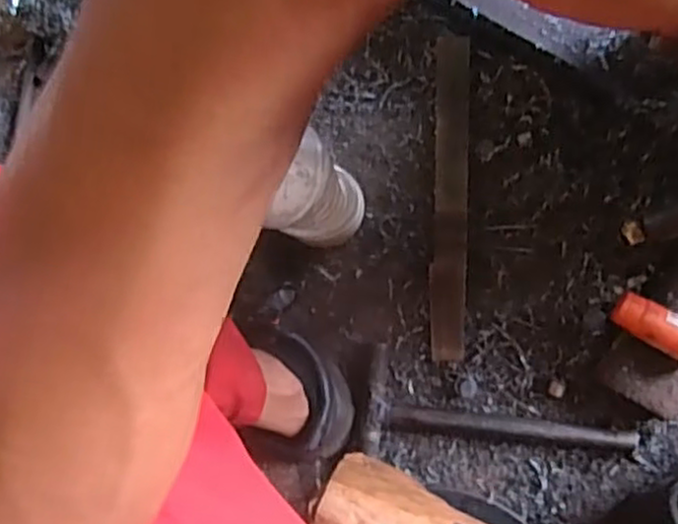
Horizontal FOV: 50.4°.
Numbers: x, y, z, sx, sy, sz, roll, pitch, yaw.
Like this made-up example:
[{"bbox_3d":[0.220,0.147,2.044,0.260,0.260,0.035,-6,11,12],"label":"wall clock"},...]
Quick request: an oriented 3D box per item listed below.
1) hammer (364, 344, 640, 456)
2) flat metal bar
[{"bbox_3d":[0.155,0.150,0.705,0.255,0.029,0.102,6,89,7],"label":"hammer"},{"bbox_3d":[0.111,-0.061,0.718,0.034,0.006,0.315,1,88,7],"label":"flat metal bar"}]

